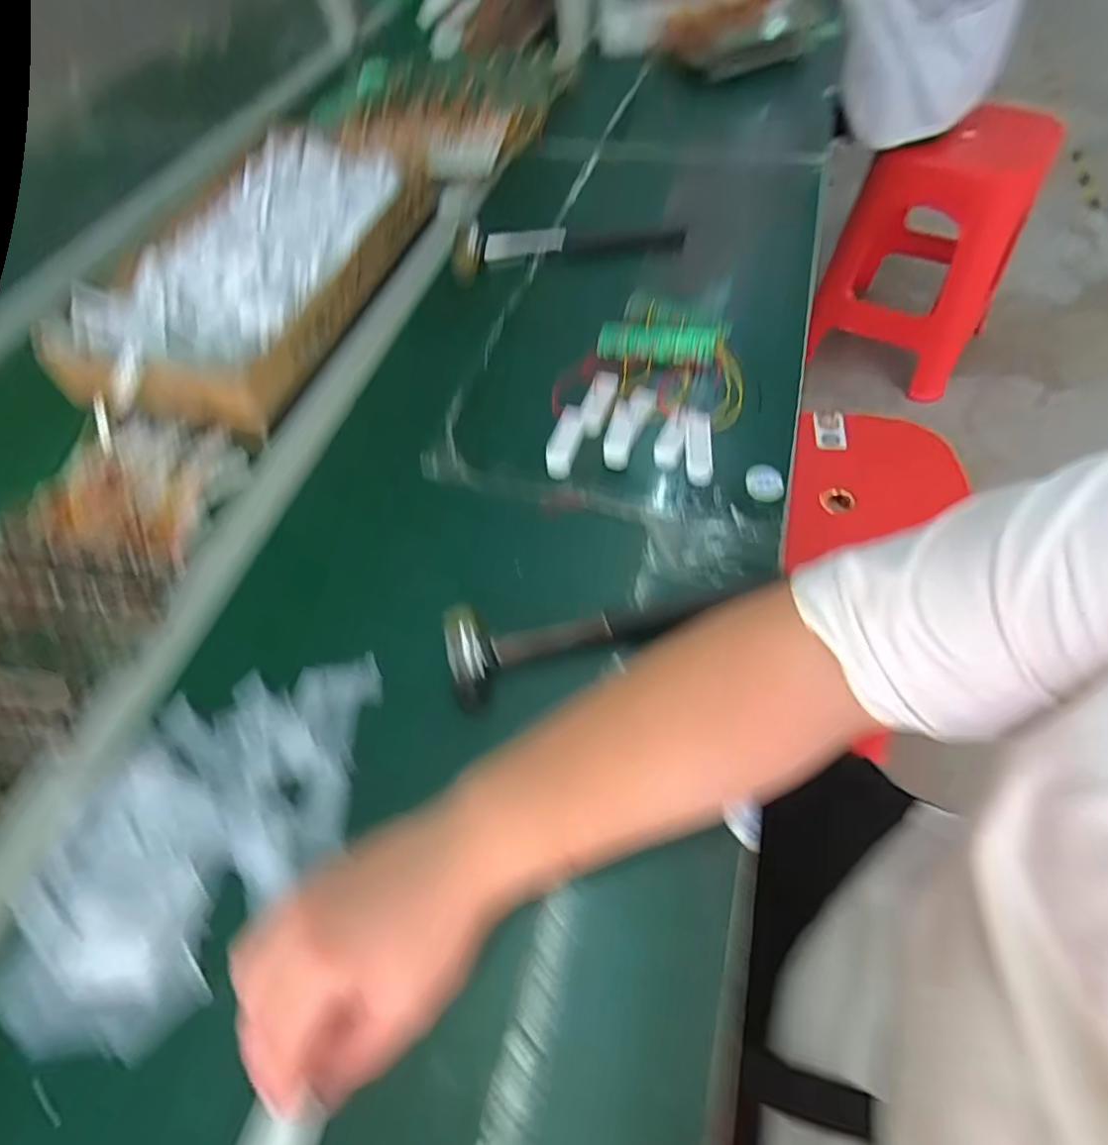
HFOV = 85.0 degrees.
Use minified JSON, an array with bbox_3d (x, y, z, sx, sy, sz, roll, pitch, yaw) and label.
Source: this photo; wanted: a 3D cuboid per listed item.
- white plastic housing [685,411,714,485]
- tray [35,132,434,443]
[{"bbox_3d":[0.119,-0.105,0.494,0.021,0.010,0.070,2,58,4],"label":"white plastic housing"},{"bbox_3d":[-0.309,-0.318,0.623,0.232,0.064,0.389,16,60,12],"label":"tray"}]

